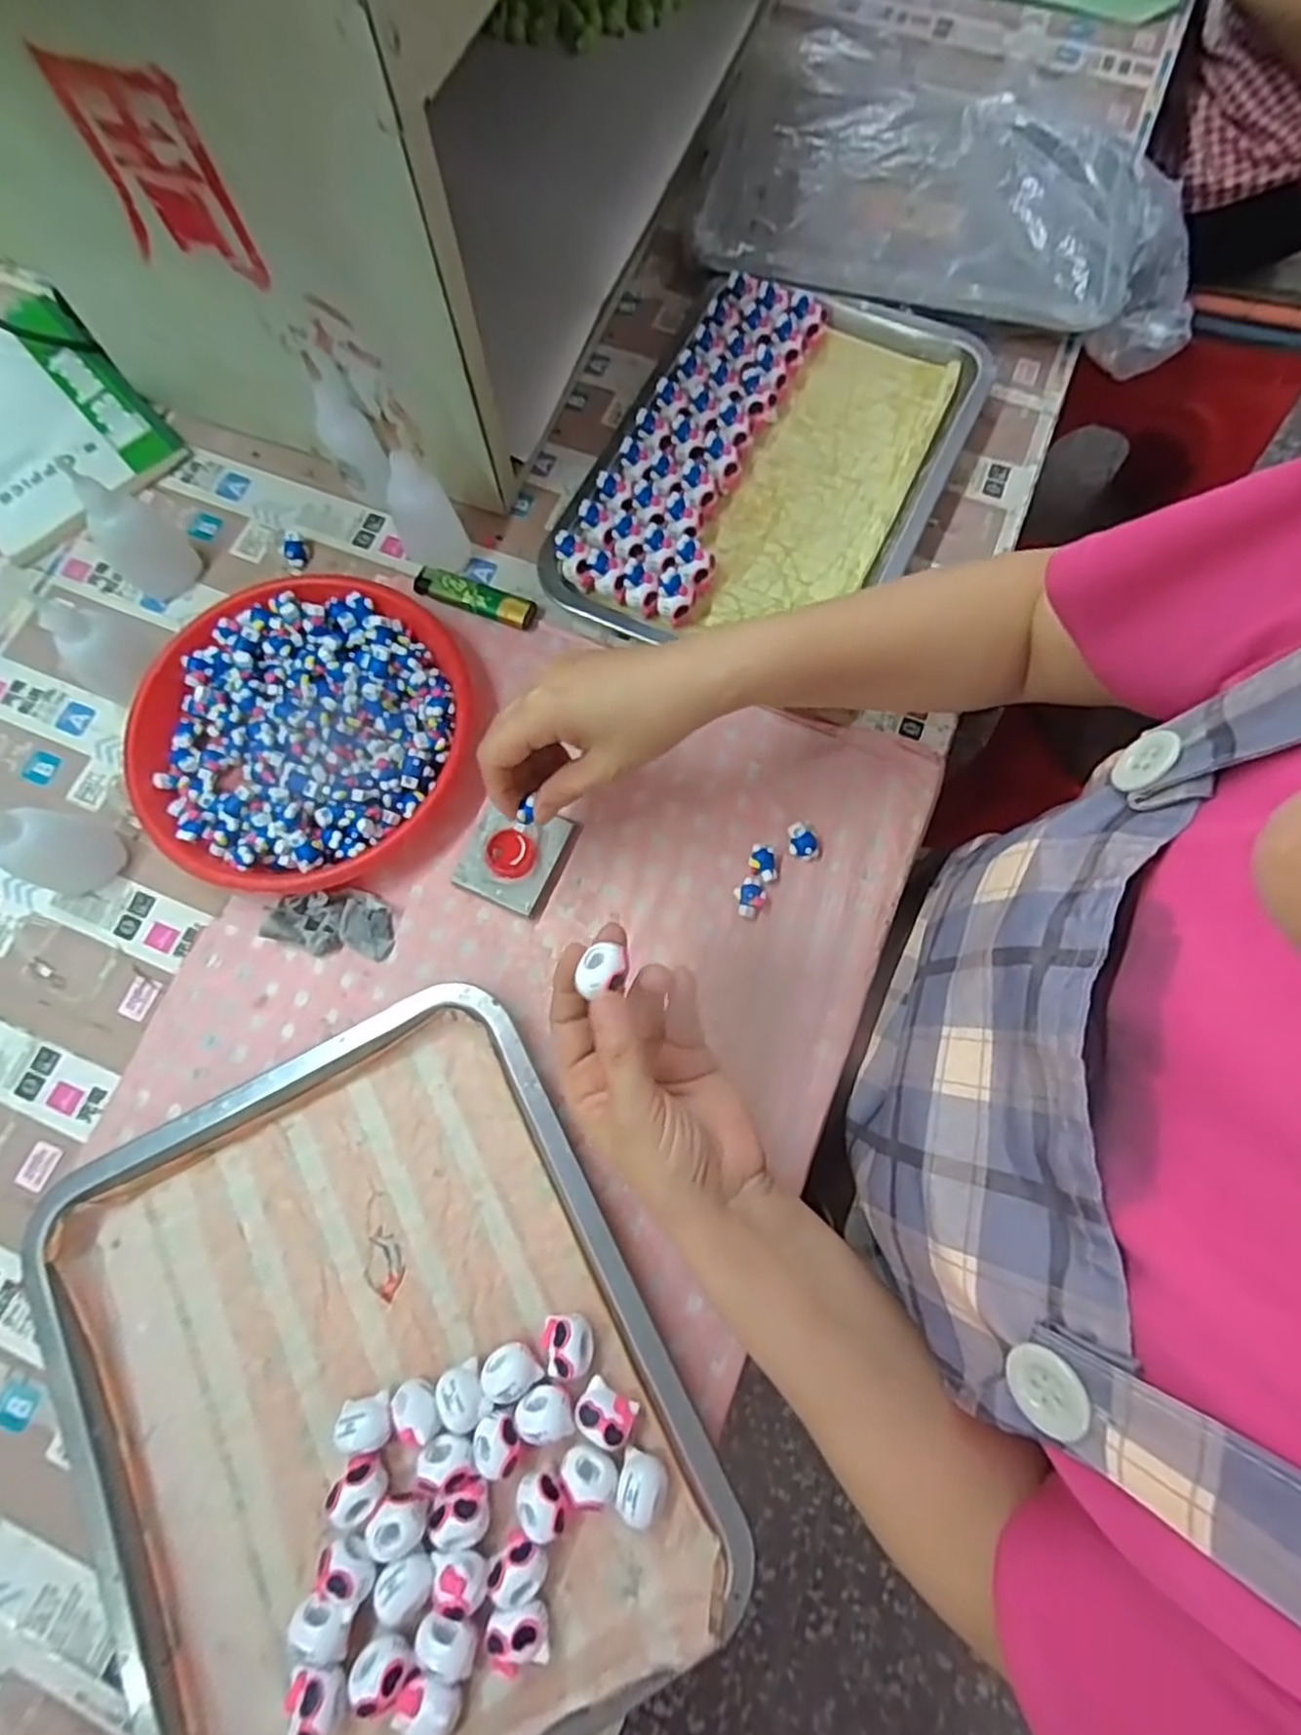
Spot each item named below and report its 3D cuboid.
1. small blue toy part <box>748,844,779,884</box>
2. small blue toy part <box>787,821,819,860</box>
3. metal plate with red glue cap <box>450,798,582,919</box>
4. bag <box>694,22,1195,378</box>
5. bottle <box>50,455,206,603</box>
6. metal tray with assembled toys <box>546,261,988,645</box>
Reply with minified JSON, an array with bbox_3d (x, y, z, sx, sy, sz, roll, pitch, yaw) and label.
[{"bbox_3d":[0.065,-0.002,0.424,0.016,0.009,0.023,-8,74,-2],"label":"small blue toy part"},{"bbox_3d":[0.088,-0.015,0.428,0.016,0.012,0.022,-19,74,-5],"label":"small blue toy part"},{"bbox_3d":[-0.080,-0.008,0.426,0.054,0.019,0.060,19,75,6],"label":"metal plate with red glue cap"},{"bbox_3d":[0.226,-0.522,0.549,0.345,0.054,0.271,12,74,4],"label":"bag"},{"bbox_3d":[-0.329,-0.215,0.459,0.047,0.073,0.053,-43,78,-11],"label":"bottle"},{"bbox_3d":[0.075,-0.270,0.493,0.229,0.029,0.301,23,75,7],"label":"metal tray with assembled toys"}]

